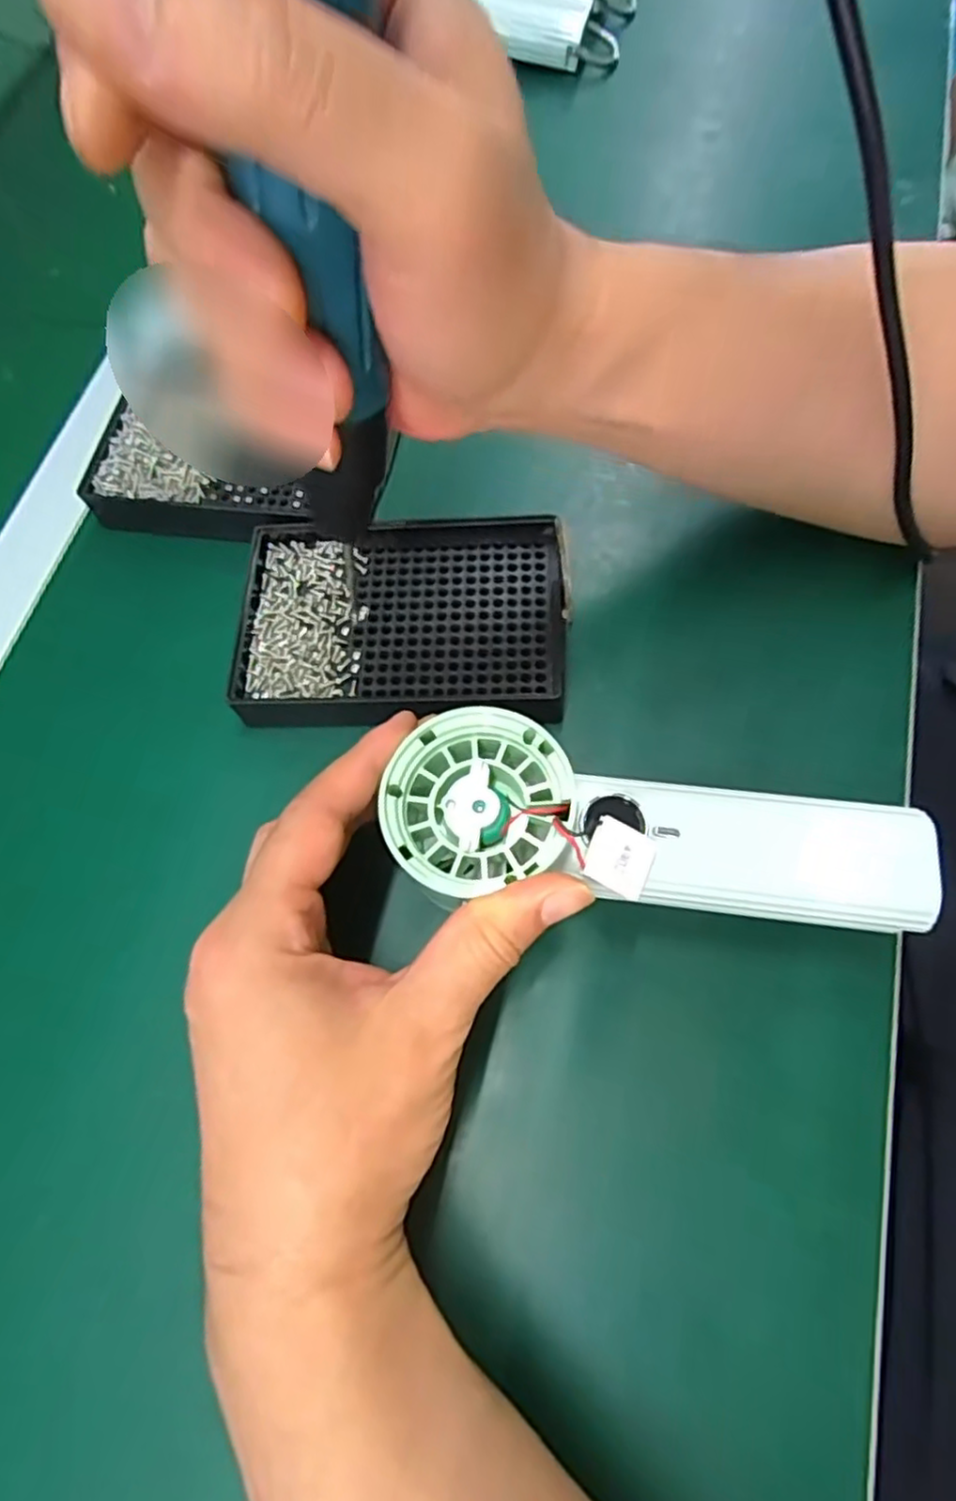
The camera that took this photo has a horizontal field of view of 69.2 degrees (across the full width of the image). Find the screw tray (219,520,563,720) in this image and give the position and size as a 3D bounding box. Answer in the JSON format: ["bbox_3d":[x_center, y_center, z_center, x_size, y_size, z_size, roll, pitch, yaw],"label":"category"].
[{"bbox_3d":[-0.034,-0.057,0.295,0.139,0.016,0.096,-2,69,4],"label":"screw tray"}]

